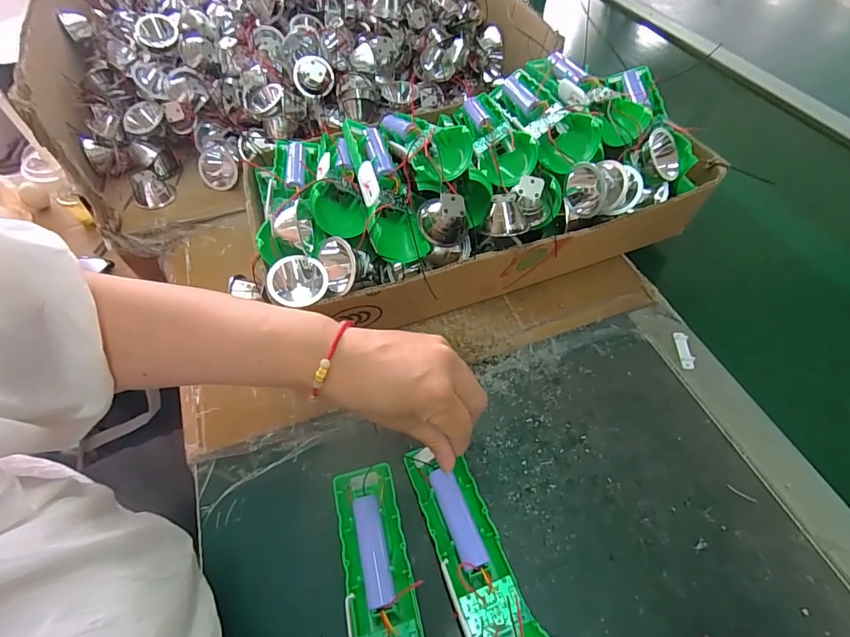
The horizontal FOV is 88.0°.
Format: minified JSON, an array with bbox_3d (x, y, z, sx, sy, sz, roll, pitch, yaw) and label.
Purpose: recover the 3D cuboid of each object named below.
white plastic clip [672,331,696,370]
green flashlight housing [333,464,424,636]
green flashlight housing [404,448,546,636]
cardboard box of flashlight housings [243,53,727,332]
[{"bbox_3d":[0.227,0.027,0.386,0.011,0.004,0.038,2,54,3],"label":"white plastic clip"},{"bbox_3d":[-0.028,0.176,0.277,0.047,0.032,0.161,-13,55,-7],"label":"green flashlight housing"},{"bbox_3d":[0.030,0.156,0.281,0.047,0.026,0.156,-22,59,-10],"label":"green flashlight housing"},{"bbox_3d":[0.044,-0.126,0.430,0.404,0.130,0.207,-15,55,-9],"label":"cardboard box of flashlight housings"}]

